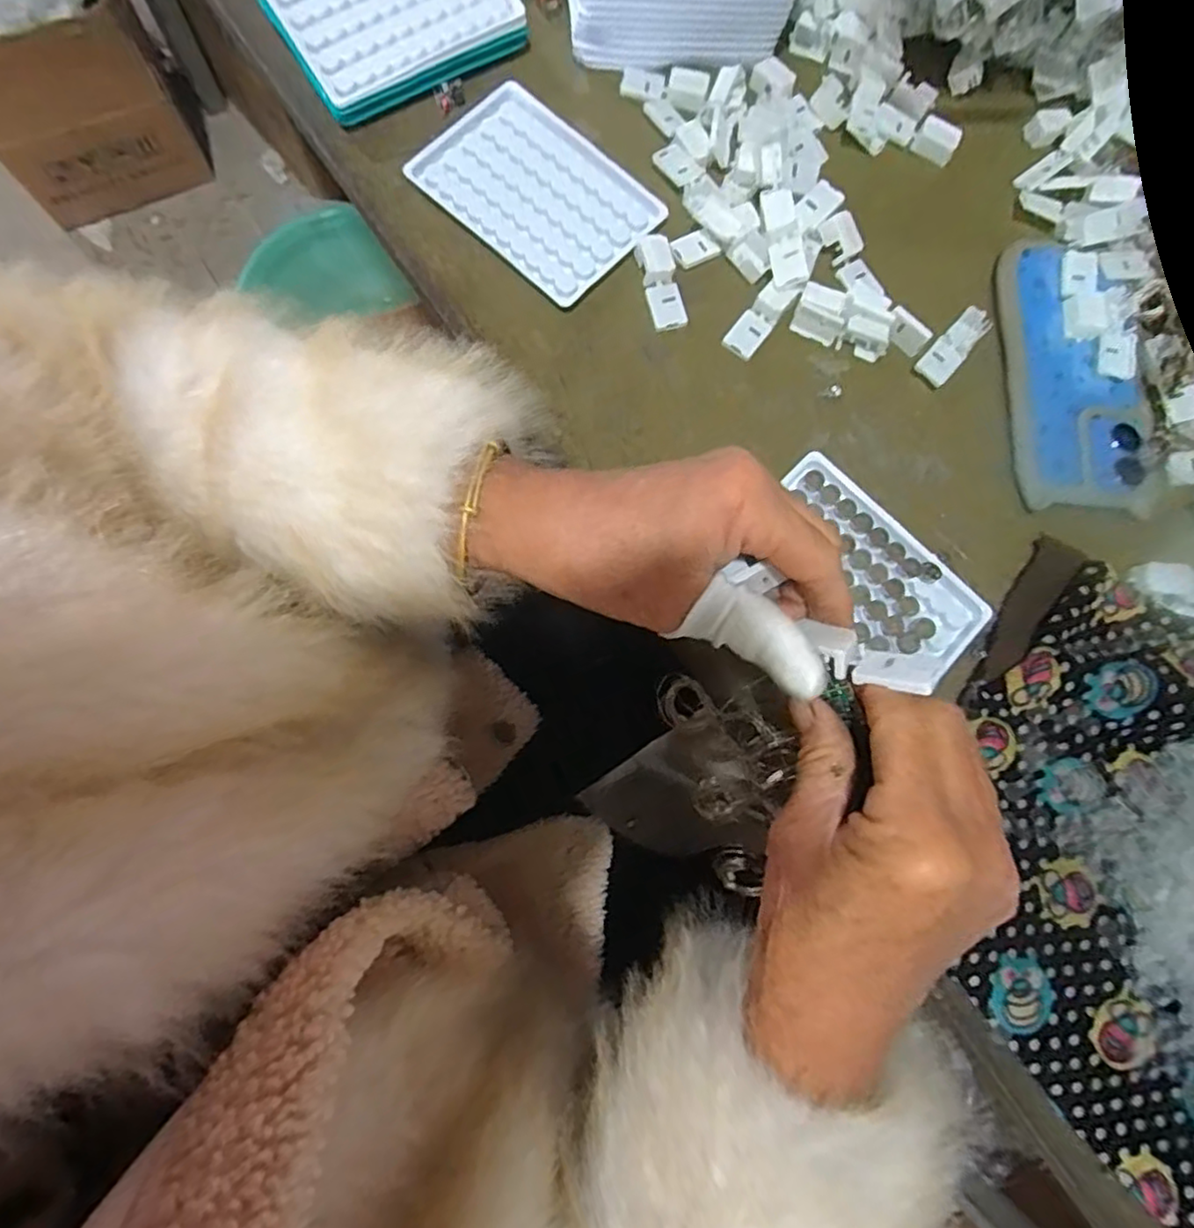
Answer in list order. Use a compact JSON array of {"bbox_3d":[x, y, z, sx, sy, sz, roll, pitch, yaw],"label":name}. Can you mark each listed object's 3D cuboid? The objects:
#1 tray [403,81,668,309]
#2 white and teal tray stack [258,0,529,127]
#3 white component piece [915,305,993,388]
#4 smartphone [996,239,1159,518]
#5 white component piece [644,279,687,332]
[{"bbox_3d":[-0.033,-0.254,0.386,0.133,0.006,0.100,43,82,6],"label":"tray"},{"bbox_3d":[-0.123,-0.362,0.389,0.133,0.029,0.093,-34,82,-6],"label":"white and teal tray stack"},{"bbox_3d":[0.214,-0.160,0.384,0.020,0.005,0.056,43,82,6],"label":"white component piece"},{"bbox_3d":[0.286,-0.144,0.387,0.082,0.007,0.170,2,80,-1],"label":"smartphone"},{"bbox_3d":[0.041,-0.181,0.379,0.021,0.004,0.029,-15,81,-4],"label":"white component piece"}]

